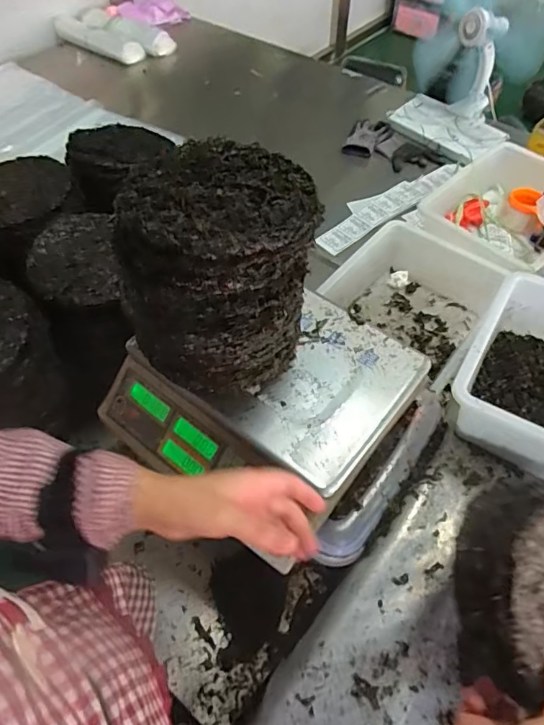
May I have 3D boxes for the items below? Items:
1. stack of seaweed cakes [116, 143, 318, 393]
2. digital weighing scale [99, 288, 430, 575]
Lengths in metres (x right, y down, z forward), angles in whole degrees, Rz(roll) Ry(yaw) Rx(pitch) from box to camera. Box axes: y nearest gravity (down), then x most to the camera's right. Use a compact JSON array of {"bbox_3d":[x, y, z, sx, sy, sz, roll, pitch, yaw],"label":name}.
[{"bbox_3d":[-0.053,-0.104,0.561,0.182,0.206,0.205,12,56,9],"label":"stack of seaweed cakes"},{"bbox_3d":[-0.017,0.039,0.645,0.329,0.094,0.297,33,61,22],"label":"digital weighing scale"}]

